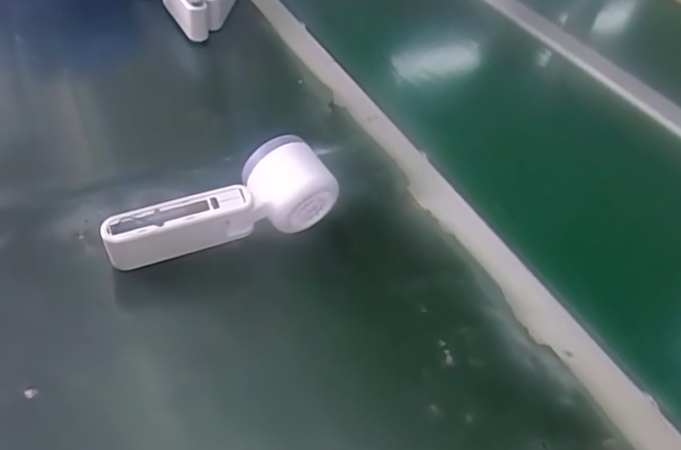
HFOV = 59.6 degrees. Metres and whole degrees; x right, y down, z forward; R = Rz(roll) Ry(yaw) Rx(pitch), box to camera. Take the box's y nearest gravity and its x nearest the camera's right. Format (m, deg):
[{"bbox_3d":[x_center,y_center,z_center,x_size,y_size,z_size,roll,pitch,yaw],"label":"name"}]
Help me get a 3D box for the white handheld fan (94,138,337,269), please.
[{"bbox_3d":[-0.084,-0.012,0.431,0.166,0.061,0.047,-11,46,-19],"label":"white handheld fan"}]

